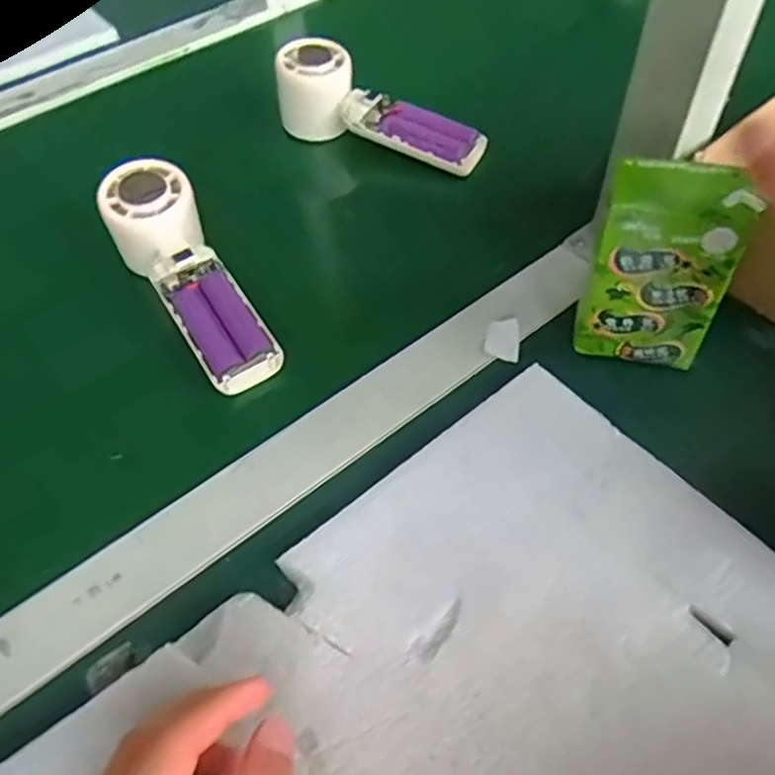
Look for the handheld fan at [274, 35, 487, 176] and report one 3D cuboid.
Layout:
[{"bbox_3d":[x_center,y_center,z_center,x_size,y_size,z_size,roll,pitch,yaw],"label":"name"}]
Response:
[{"bbox_3d":[-0.006,-0.210,0.505,0.158,0.057,0.044,22,58,18],"label":"handheld fan"}]

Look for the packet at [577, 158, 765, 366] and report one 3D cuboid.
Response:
[{"bbox_3d":[0.141,-0.063,0.356,0.066,0.101,0.041,13,56,13],"label":"packet"}]

